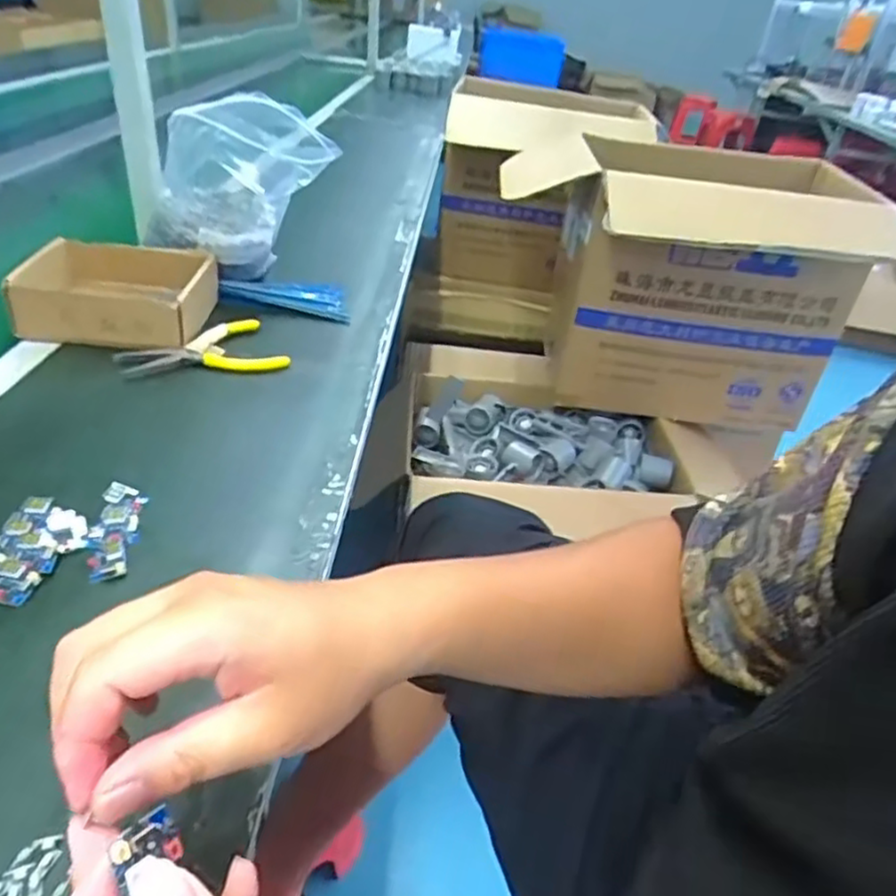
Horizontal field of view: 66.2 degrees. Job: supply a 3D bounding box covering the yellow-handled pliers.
[{"bbox_3d":[-0.242,-0.093,0.671,0.147,0.014,0.092,-15,41,-30],"label":"yellow-handled pliers"}]

